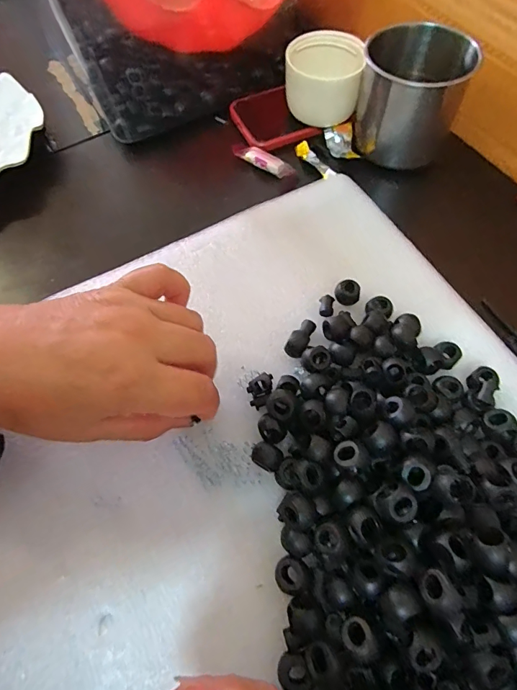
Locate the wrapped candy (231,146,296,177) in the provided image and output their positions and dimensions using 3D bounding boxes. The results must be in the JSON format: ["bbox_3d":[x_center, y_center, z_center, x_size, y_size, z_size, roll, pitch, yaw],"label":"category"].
[{"bbox_3d":[0.004,-0.161,0.358,0.056,0.010,0.016,29,68,15],"label":"wrapped candy"}]

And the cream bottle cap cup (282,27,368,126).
[{"bbox_3d":[0.058,-0.234,0.366,0.062,0.055,0.064,-1,64,2],"label":"cream bottle cap cup"}]

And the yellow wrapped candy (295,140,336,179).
[{"bbox_3d":[0.050,-0.161,0.360,0.013,0.010,0.046,-31,67,-12],"label":"yellow wrapped candy"}]

